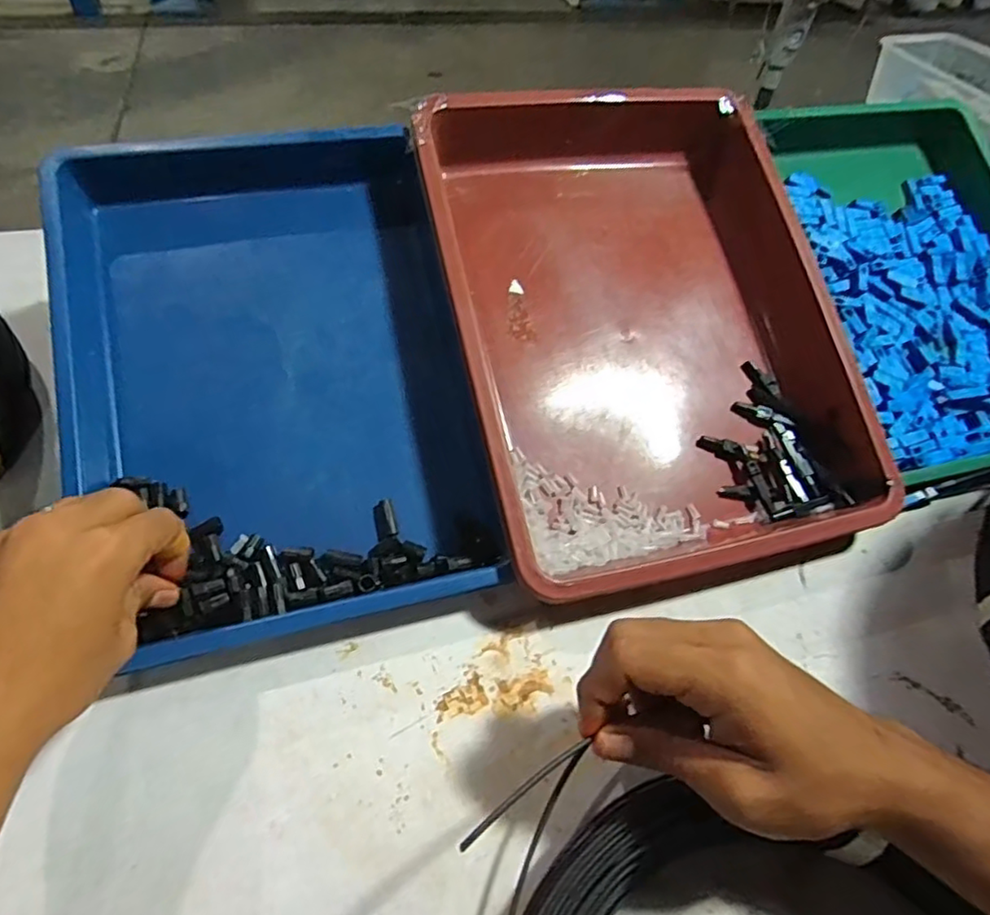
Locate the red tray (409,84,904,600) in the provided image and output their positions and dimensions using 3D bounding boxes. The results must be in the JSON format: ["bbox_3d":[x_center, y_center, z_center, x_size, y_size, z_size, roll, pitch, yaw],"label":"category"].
[{"bbox_3d":[0.100,-0.103,0.431,0.265,0.064,0.363,-11,75,-12],"label":"red tray"}]

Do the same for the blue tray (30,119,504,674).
[{"bbox_3d":[-0.138,-0.064,0.382,0.227,0.051,0.340,-10,75,-13],"label":"blue tray"}]

